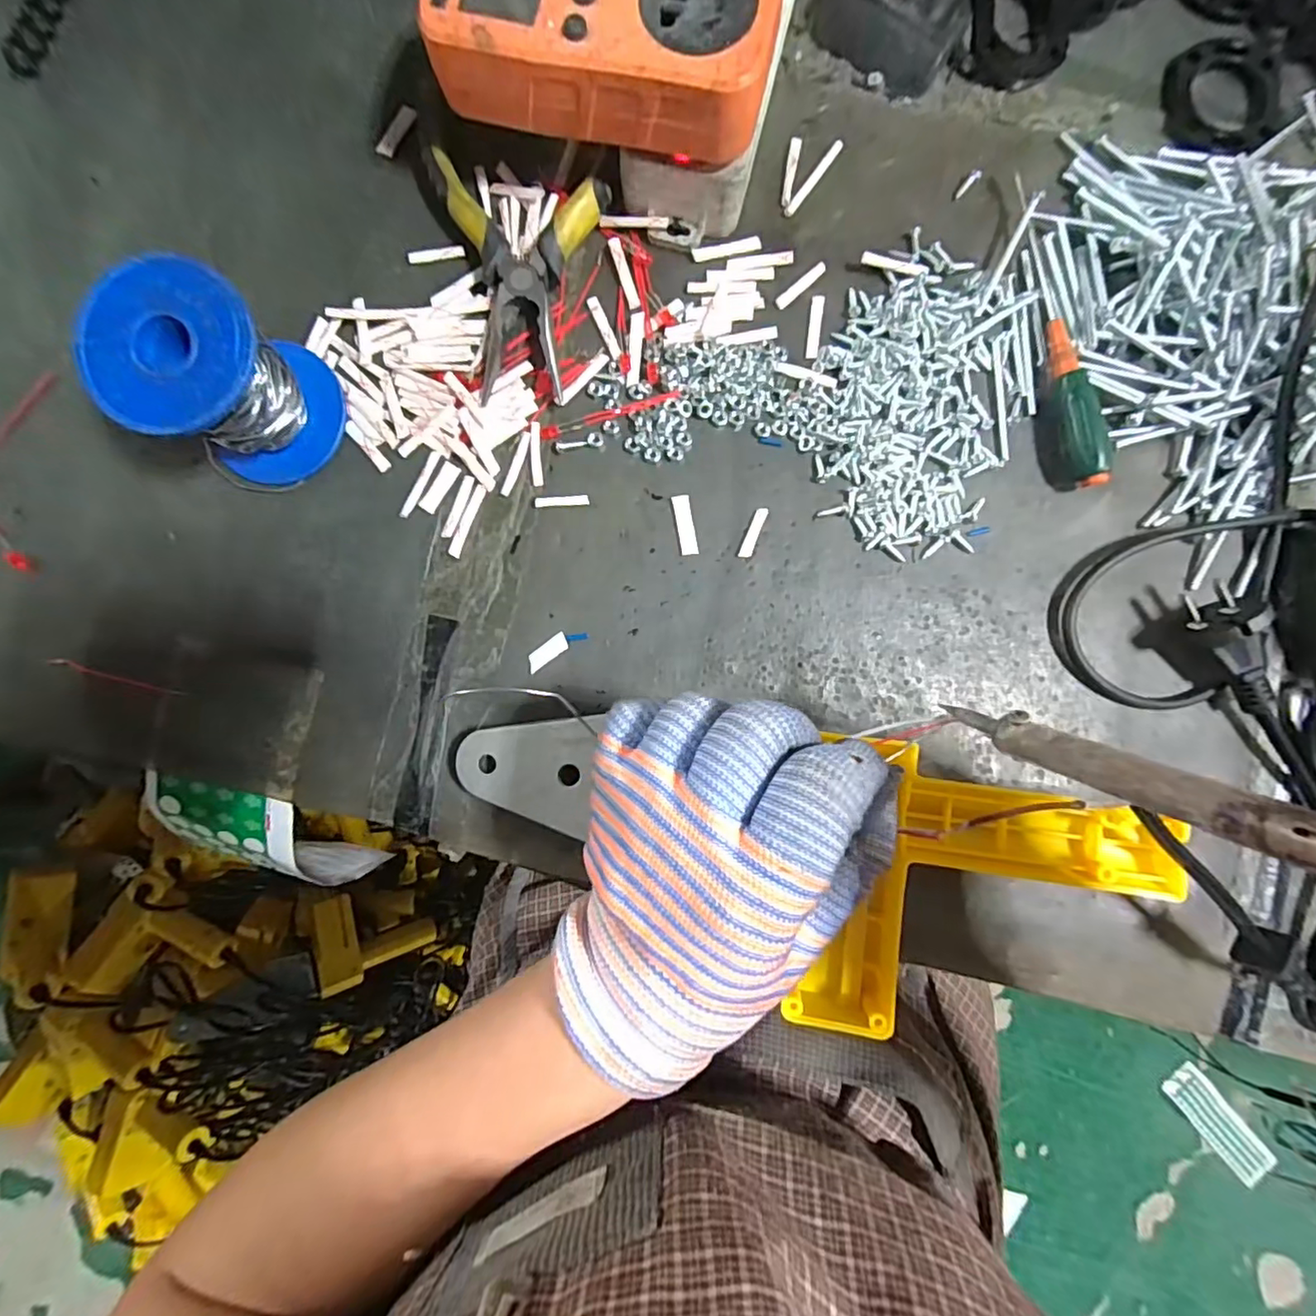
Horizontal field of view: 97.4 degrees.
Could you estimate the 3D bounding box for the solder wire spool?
[{"bbox_3d":[-0.176,-0.112,0.236,0.060,0.065,0.062,0,87,0],"label":"solder wire spool"}]

